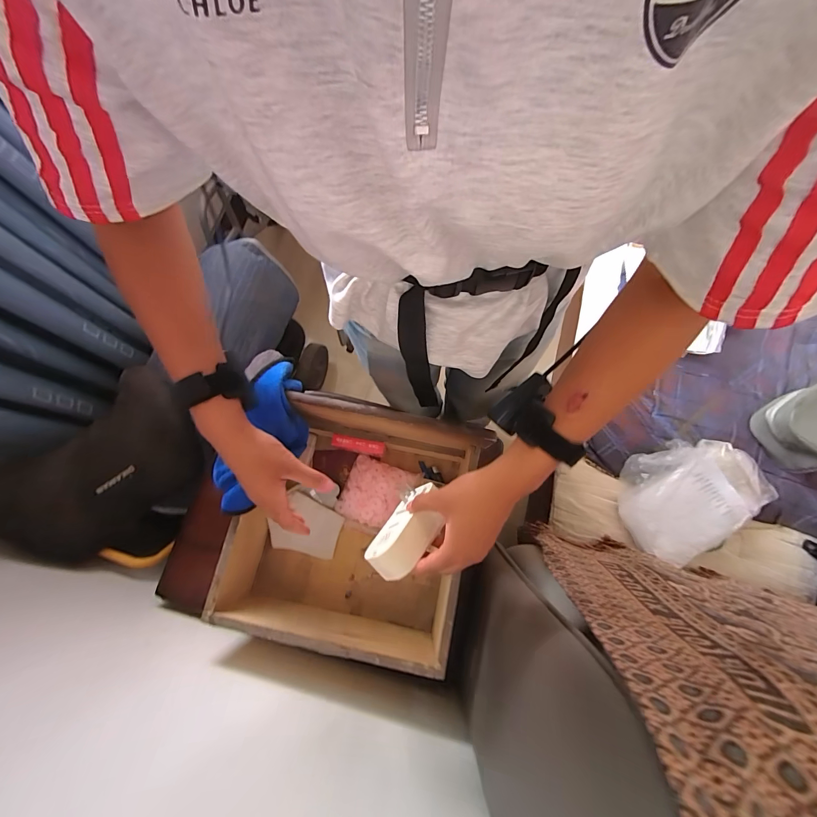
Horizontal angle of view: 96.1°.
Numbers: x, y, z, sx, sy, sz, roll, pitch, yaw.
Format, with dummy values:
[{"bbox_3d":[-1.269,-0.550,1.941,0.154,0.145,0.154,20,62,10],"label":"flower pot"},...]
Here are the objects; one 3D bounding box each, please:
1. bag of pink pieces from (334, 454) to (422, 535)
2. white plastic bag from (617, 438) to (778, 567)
[{"bbox_3d":[-0.055,0.154,0.643,0.121,0.037,0.126,24,75,6],"label":"bag of pink pieces"},{"bbox_3d":[0.547,0.169,0.718,0.271,0.075,0.204,-21,75,-7],"label":"white plastic bag"}]

